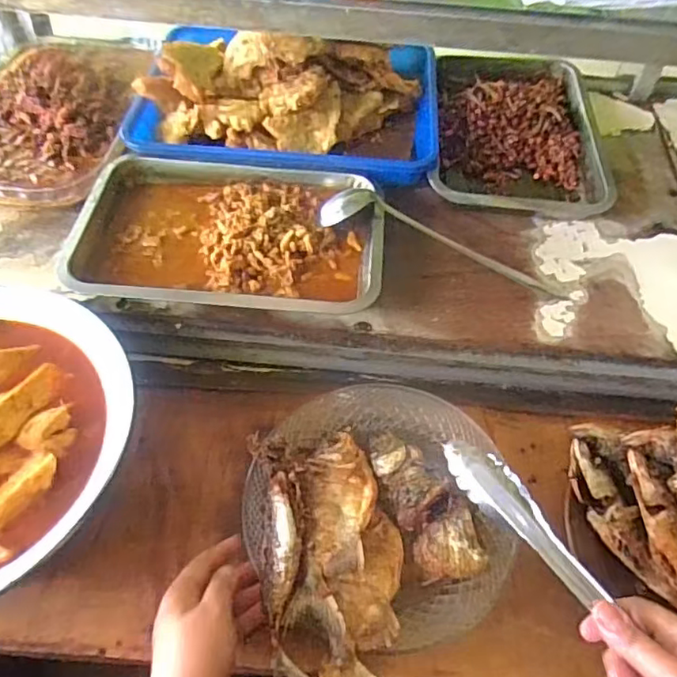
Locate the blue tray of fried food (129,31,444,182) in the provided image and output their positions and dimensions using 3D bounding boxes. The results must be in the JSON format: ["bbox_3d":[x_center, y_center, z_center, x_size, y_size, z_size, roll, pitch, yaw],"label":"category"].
[{"bbox_3d":[-0.060,-0.293,0.692,0.354,0.088,0.225,4,55,1],"label":"blue tray of fried food"}]

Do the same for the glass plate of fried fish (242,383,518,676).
[{"bbox_3d":[0.030,0.139,0.466,0.203,0.046,0.244,1,55,-1],"label":"glass plate of fried fish"}]

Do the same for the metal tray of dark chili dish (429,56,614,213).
[{"bbox_3d":[0.217,-0.263,0.720,0.196,0.048,0.293,6,55,3],"label":"metal tray of dark chili dish"}]

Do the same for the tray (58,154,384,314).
[{"bbox_3d":[-0.109,-0.107,0.600,0.304,0.038,0.203,1,55,-1],"label":"tray"}]

